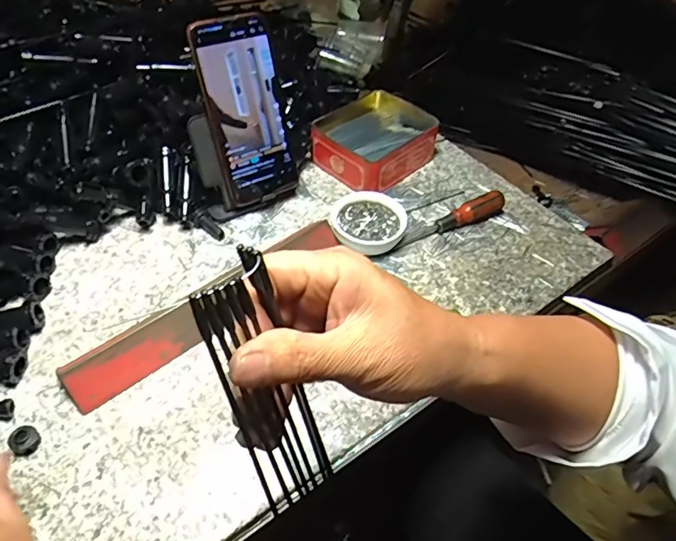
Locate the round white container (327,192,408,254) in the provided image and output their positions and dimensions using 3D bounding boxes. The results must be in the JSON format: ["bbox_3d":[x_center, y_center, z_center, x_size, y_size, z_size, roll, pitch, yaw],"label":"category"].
[{"bbox_3d":[0.029,-0.045,0.511,0.074,0.024,0.070,1,48,-2],"label":"round white container"}]

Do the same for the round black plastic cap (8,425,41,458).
[{"bbox_3d":[-0.218,0.118,0.359,0.017,0.011,0.019,-29,56,-26],"label":"round black plastic cap"}]

